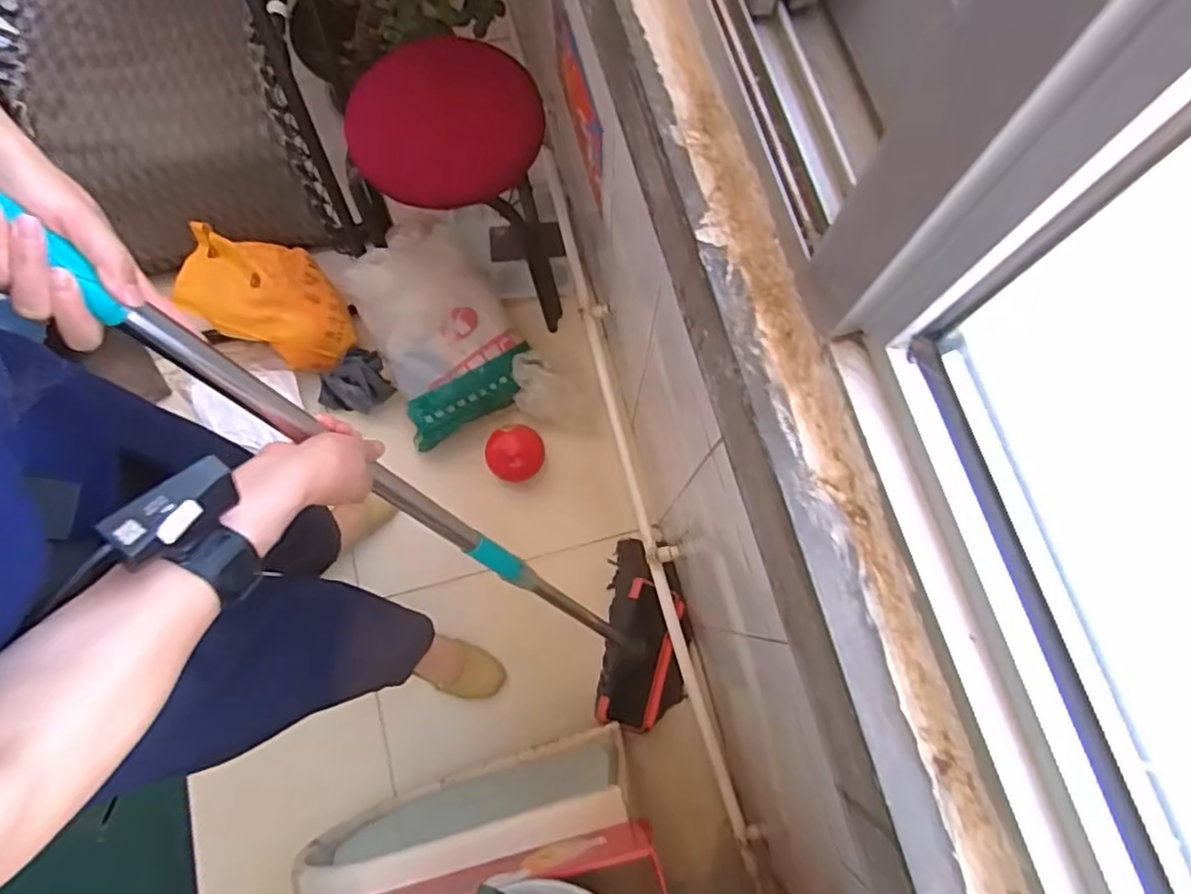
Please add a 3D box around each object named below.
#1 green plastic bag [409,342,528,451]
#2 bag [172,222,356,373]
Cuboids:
[{"bbox_3d":[-0.235,-0.094,1.236,0.262,0.093,0.076,-31,78,-6],"label":"green plastic bag"},{"bbox_3d":[-0.599,-0.276,1.236,0.330,0.090,0.196,30,85,-33],"label":"bag"}]

